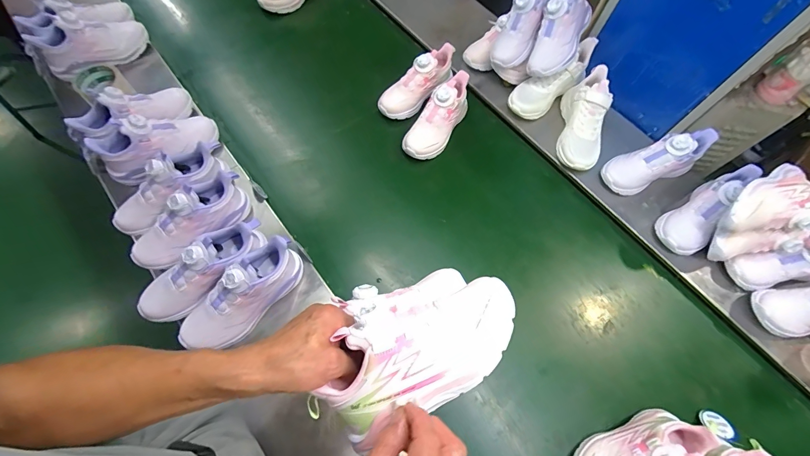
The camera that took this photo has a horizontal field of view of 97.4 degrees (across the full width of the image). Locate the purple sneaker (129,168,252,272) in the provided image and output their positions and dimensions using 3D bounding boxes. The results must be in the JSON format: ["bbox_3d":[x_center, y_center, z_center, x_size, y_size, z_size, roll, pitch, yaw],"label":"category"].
[{"bbox_3d":[-0.383,-0.016,0.624,0.224,0.092,0.085,-42,73,-15],"label":"purple sneaker"}]

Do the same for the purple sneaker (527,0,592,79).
[{"bbox_3d":[0.344,-0.432,0.780,0.112,0.207,0.082,20,21,-3],"label":"purple sneaker"}]

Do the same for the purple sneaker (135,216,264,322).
[{"bbox_3d":[-0.336,0.069,0.593,0.230,0.104,0.093,-42,73,-5],"label":"purple sneaker"}]

